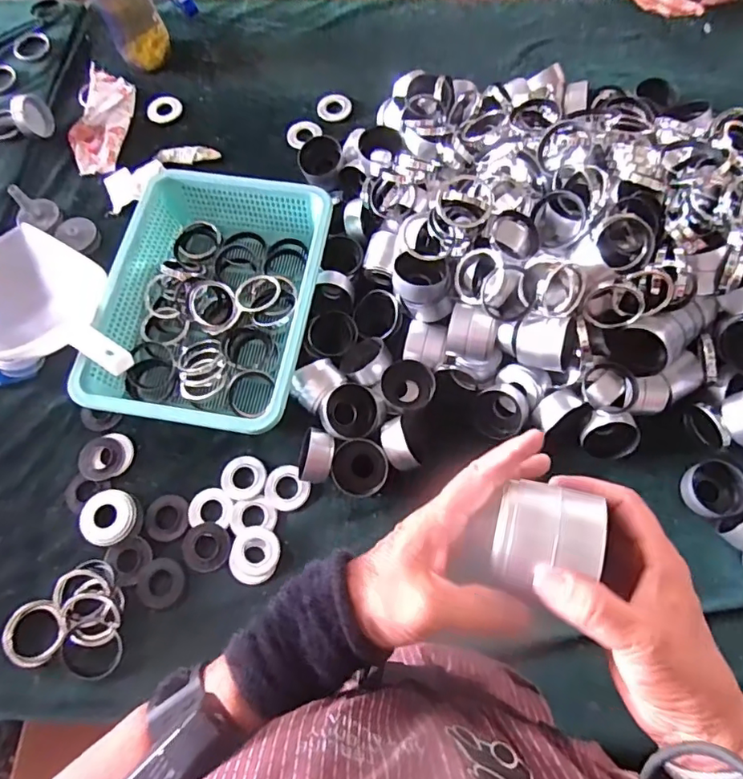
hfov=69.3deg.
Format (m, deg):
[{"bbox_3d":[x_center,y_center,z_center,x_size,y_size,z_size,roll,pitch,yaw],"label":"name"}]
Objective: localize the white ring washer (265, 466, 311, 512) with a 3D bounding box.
[{"bbox_3d":[-0.112,0.131,0.712,0.060,0.013,0.055,0,70,1],"label":"white ring washer"}]

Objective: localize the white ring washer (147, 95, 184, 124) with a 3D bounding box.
[{"bbox_3d":[-0.367,-0.494,0.952,0.053,0.006,0.062,37,73,-2],"label":"white ring washer"}]

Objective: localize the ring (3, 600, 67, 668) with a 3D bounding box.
[{"bbox_3d":[-0.400,0.292,0.642,0.070,0.019,0.074,0,70,1],"label":"ring"}]

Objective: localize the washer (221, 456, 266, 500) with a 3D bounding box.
[{"bbox_3d":[-0.170,0.117,0.717,0.055,0.015,0.059,12,71,6],"label":"washer"}]

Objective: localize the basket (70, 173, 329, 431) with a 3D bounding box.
[{"bbox_3d":[-0.219,-0.129,0.754,0.278,0.082,0.374,9,71,5],"label":"basket"}]

